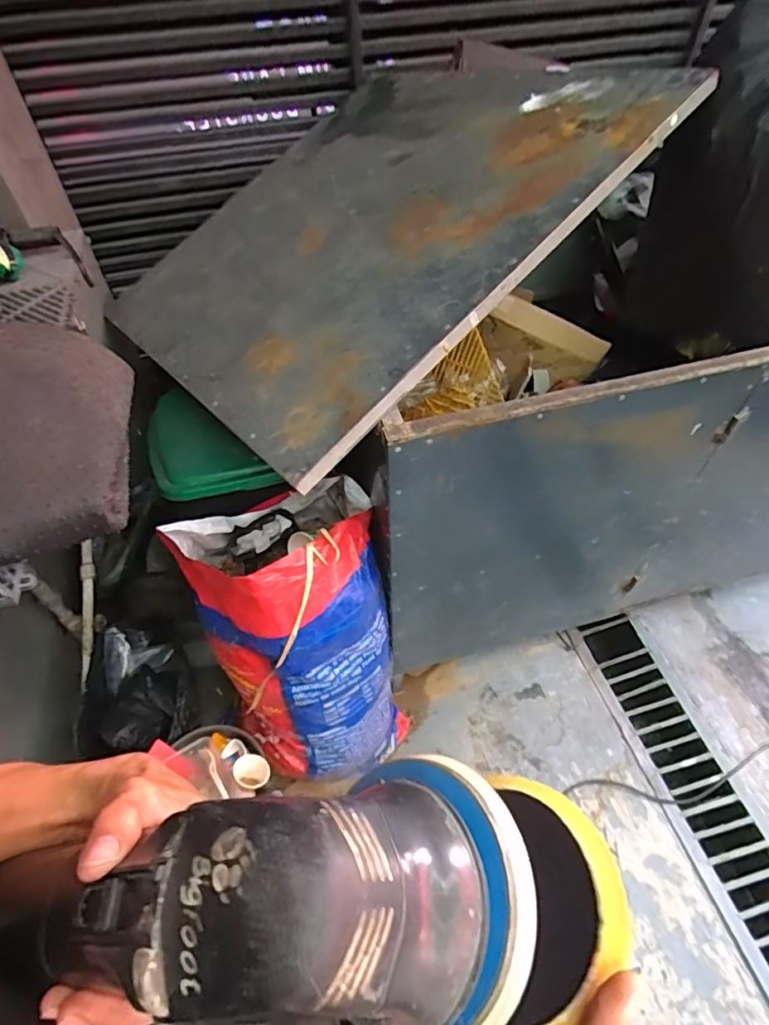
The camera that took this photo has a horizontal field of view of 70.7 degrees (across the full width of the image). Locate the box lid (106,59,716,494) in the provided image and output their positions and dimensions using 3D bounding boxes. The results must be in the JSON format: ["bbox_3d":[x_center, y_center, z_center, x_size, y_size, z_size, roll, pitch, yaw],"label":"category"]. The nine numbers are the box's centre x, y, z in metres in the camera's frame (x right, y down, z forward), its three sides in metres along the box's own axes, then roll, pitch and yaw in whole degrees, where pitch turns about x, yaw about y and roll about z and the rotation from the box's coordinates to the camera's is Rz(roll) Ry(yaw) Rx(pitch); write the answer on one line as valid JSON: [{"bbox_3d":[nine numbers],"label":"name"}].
[{"bbox_3d":[-0.074,-0.624,1.143,1.000,0.047,1.000,-45,53,-7],"label":"box lid"}]

